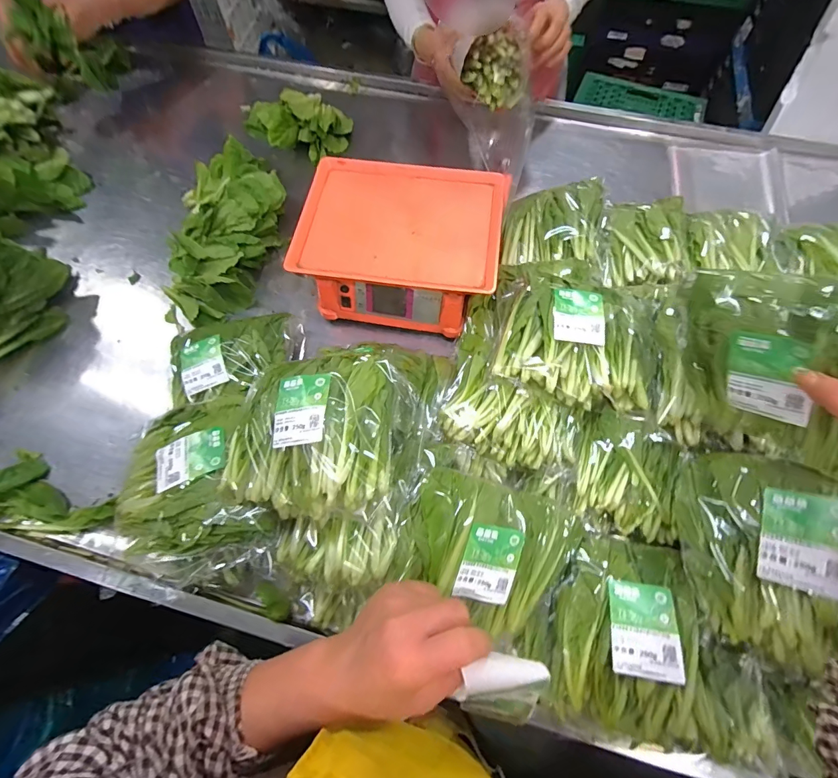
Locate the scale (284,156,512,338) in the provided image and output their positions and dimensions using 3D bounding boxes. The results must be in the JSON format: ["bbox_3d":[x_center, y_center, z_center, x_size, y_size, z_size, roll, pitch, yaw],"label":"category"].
[{"bbox_3d":[-0.025,-0.234,0.642,0.290,0.108,0.246,11,66,5],"label":"scale"}]

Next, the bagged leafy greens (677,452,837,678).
[{"bbox_3d":[0.319,0.149,0.372,0.050,0.131,0.178,29,63,-34],"label":"bagged leafy greens"}]

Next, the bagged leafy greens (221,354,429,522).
[{"bbox_3d":[-0.098,0.050,0.431,0.203,0.074,0.169,2,66,1],"label":"bagged leafy greens"}]

